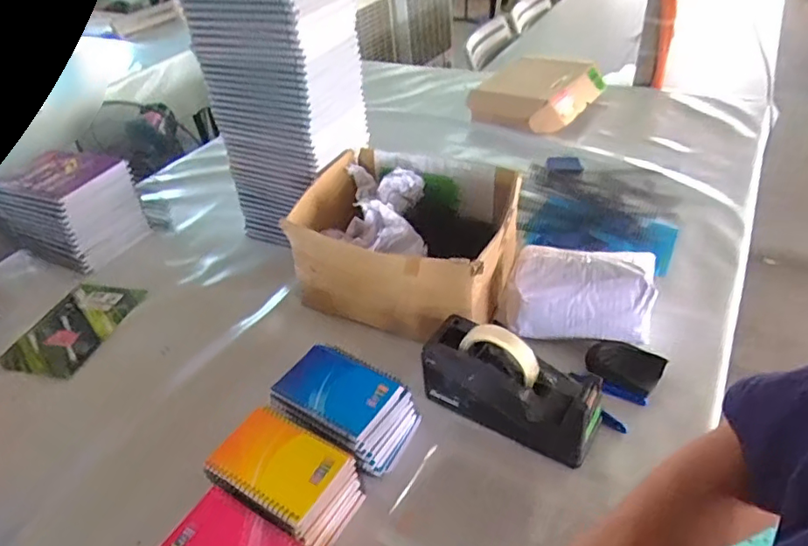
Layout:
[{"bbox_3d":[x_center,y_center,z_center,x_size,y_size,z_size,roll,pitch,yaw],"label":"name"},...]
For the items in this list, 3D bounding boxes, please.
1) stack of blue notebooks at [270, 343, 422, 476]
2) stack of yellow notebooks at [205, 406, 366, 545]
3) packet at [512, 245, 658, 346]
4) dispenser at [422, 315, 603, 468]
[{"bbox_3d":[-0.070,0.162,0.652,0.148,0.085,0.109,15,44,25],"label":"stack of blue notebooks"},{"bbox_3d":[-0.126,0.225,0.586,0.140,0.080,0.096,16,44,26],"label":"stack of yellow notebooks"},{"bbox_3d":[0.241,0.033,0.747,0.181,0.103,0.099,7,41,16],"label":"packet"},{"bbox_3d":[0.124,0.127,0.643,0.210,0.119,0.080,19,45,28],"label":"dispenser"}]

